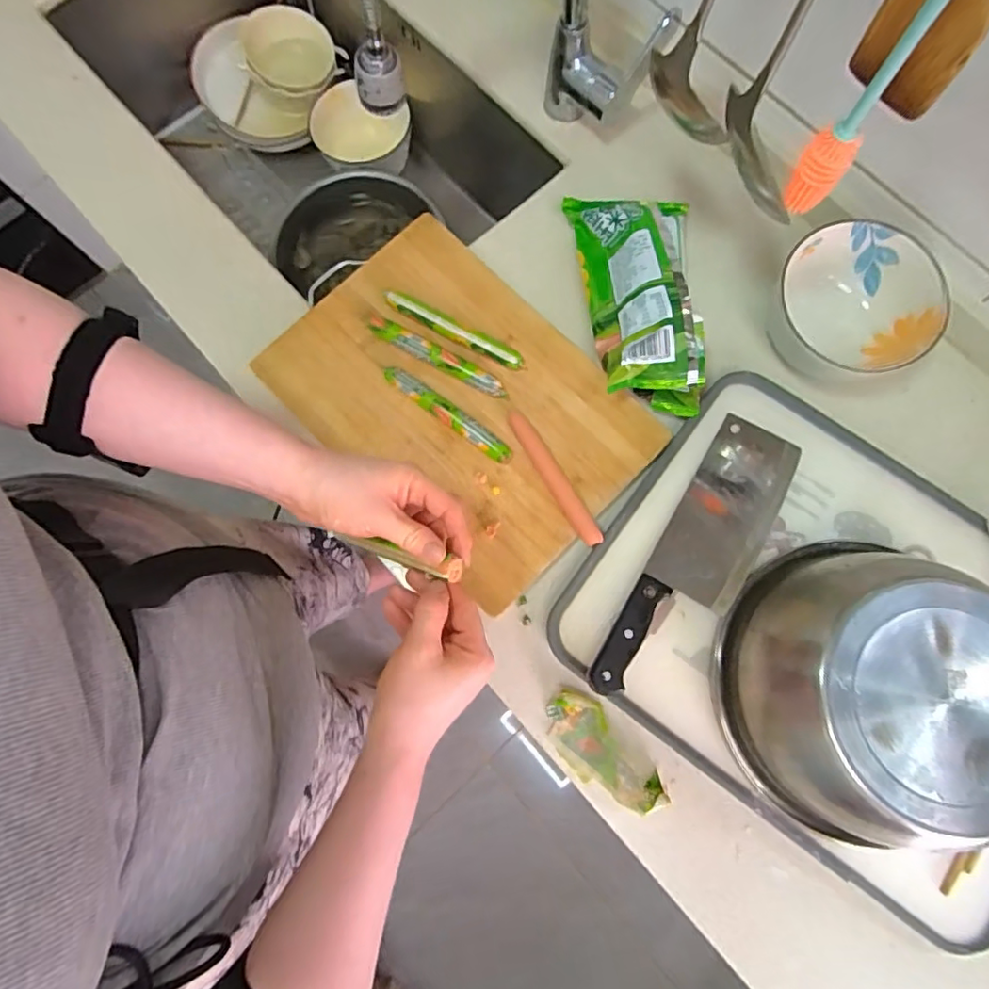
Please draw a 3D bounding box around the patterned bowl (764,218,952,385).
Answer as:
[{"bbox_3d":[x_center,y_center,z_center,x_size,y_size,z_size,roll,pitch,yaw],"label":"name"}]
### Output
[{"bbox_3d":[0.350,-0.183,0.563,0.131,0.069,0.144,0,78,1],"label":"patterned bowl"}]

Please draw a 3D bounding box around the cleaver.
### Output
[{"bbox_3d":[0.192,0.061,0.530,0.083,0.027,0.288,31,80,7],"label":"cleaver"}]

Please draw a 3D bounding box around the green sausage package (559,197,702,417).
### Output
[{"bbox_3d":[0.142,-0.198,0.566,0.122,0.062,0.235,-2,78,1],"label":"green sausage package"}]

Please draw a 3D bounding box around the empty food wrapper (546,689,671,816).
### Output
[{"bbox_3d":[0.094,0.230,0.508,0.052,0.026,0.118,-40,80,-7],"label":"empty food wrapper"}]

